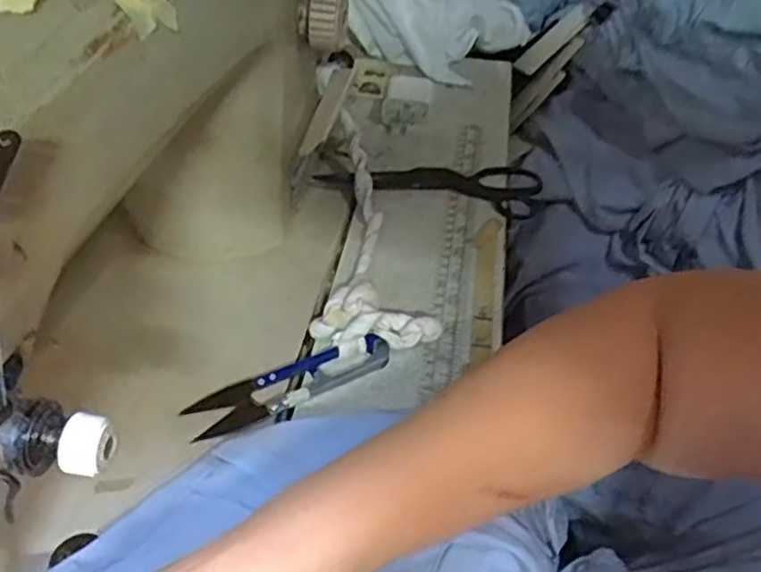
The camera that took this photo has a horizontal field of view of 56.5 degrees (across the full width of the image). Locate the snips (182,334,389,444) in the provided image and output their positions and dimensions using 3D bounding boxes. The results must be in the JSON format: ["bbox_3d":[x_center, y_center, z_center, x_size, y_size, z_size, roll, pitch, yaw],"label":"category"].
[{"bbox_3d":[-0.049,0.055,0.400,0.118,0.009,0.026,-21,47,-24],"label":"snips"}]

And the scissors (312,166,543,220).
[{"bbox_3d":[0.039,-0.085,0.557,0.172,0.012,0.059,6,42,4],"label":"scissors"}]

